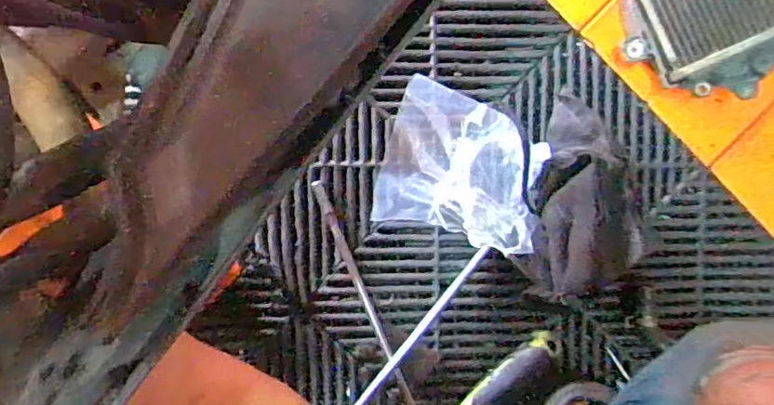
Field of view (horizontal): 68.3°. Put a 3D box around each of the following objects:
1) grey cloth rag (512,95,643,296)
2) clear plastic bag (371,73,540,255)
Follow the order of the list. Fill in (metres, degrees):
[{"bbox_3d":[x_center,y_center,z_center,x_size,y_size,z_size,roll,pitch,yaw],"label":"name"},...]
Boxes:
[{"bbox_3d":[0.192,-0.009,0.552,0.112,0.092,0.190,-1,93,-3],"label":"grey cloth rag"},{"bbox_3d":[0.077,-0.031,0.558,0.160,0.080,0.136,14,93,-3],"label":"clear plastic bag"}]

